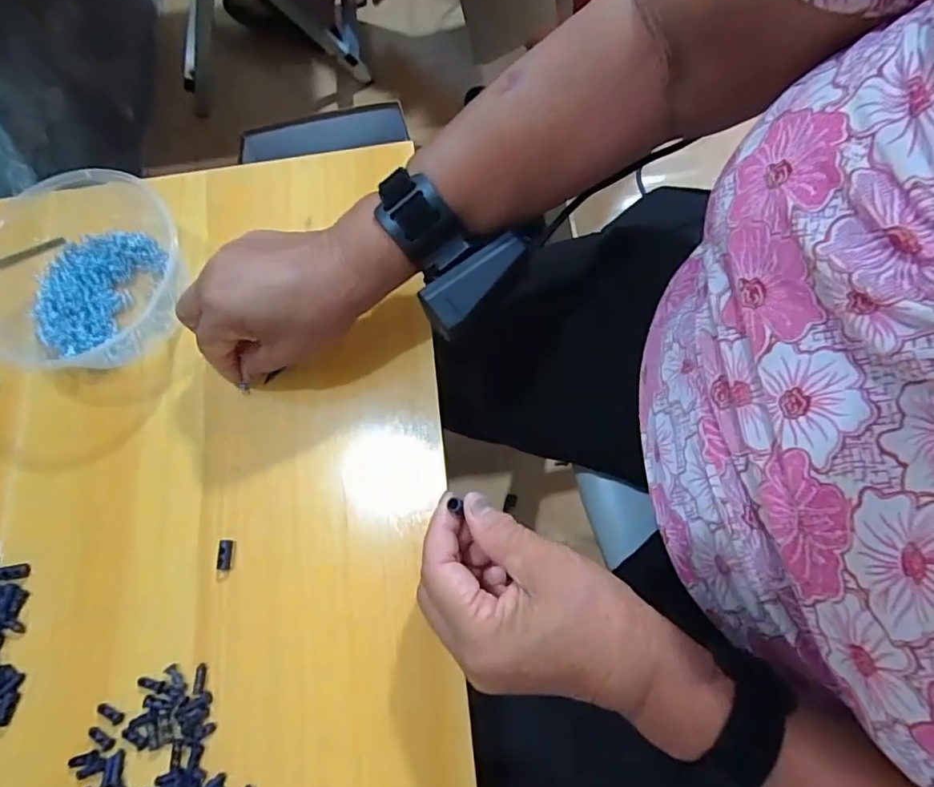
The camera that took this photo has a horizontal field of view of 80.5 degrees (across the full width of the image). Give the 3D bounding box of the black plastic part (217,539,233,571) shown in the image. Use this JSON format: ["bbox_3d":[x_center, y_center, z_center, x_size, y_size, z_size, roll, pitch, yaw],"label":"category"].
[{"bbox_3d":[-0.153,0.102,0.349,0.008,0.004,0.018,2,73,3],"label":"black plastic part"}]

